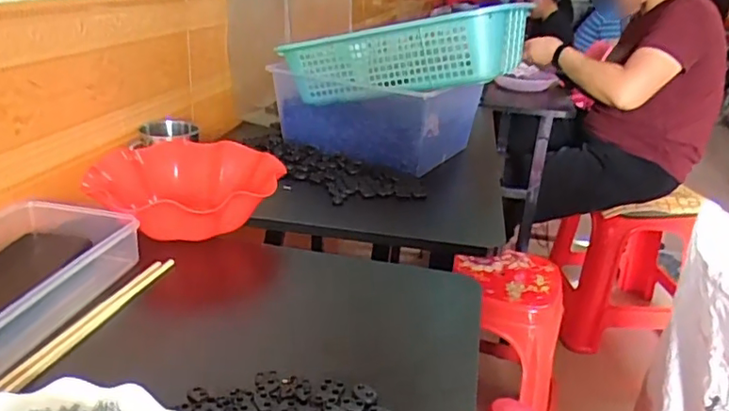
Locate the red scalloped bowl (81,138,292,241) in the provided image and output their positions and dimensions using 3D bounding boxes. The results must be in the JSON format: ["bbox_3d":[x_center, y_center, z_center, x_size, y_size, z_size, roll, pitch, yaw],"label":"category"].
[{"bbox_3d":[-0.220,-0.016,0.737,0.214,0.072,0.201,4,22,-1],"label":"red scalloped bowl"}]

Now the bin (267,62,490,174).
[{"bbox_3d":[0.016,-0.155,0.997,0.330,0.127,0.188,20,27,34],"label":"bin"}]

